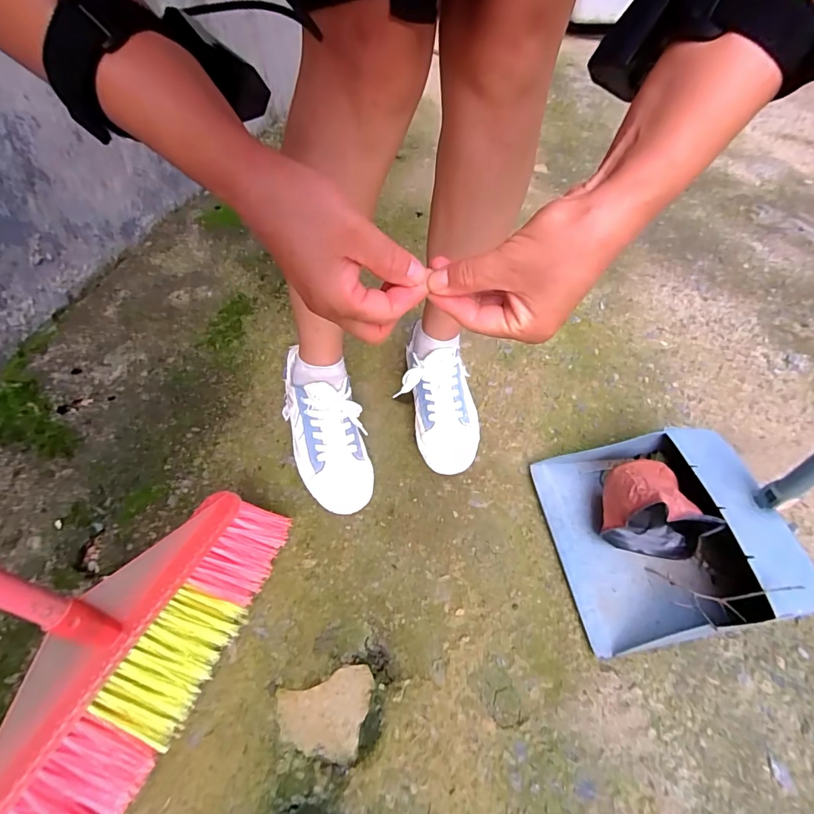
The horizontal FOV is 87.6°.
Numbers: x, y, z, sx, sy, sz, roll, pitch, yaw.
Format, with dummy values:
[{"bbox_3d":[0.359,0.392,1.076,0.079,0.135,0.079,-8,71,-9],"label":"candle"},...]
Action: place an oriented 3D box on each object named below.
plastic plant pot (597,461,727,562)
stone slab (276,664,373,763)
[{"bbox_3d":[0.298,0.121,0.520,0.116,0.094,0.099,12,54,8],"label":"plastic plant pot"},{"bbox_3d":[-0.087,0.308,0.439,0.091,0.004,0.079,8,54,5],"label":"stone slab"}]

